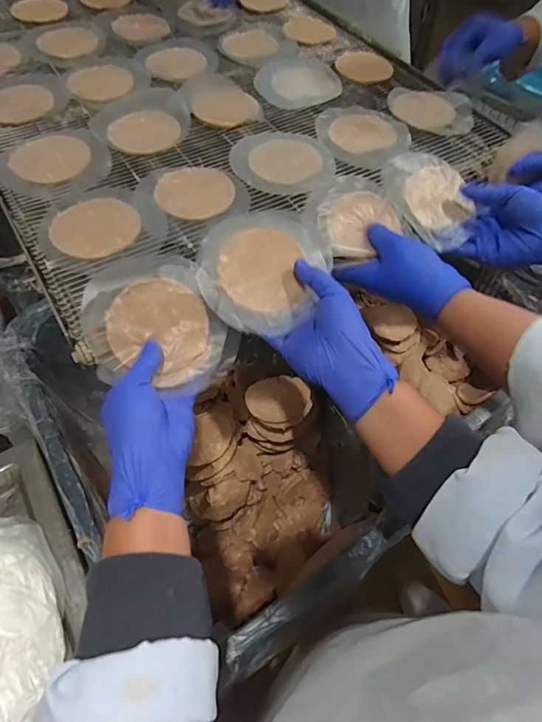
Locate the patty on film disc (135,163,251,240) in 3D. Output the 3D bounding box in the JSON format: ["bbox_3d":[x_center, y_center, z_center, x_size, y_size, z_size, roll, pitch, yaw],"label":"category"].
[{"bbox_3d":[-0.088,-0.179,0.465,0.116,0.008,0.112,1,58,-2],"label":"patty on film disc"}]

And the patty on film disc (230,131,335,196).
[{"bbox_3d":[0.013,-0.240,0.508,0.117,0.008,0.114,-10,55,-7],"label":"patty on film disc"}]

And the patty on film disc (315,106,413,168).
[{"bbox_3d":[0.115,-0.286,0.537,0.114,0.014,0.112,0,54,0],"label":"patty on film disc"}]

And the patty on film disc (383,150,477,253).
[{"bbox_3d":[0.182,-0.190,0.485,0.098,0.010,0.117,-34,85,-17],"label":"patty on film disc"}]

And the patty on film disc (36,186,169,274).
[{"bbox_3d":[-0.173,-0.140,0.435,0.118,0.005,0.117,1,58,-2],"label":"patty on film disc"}]

